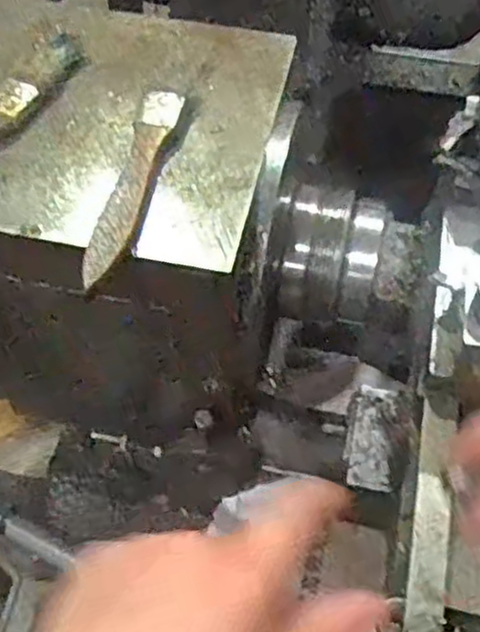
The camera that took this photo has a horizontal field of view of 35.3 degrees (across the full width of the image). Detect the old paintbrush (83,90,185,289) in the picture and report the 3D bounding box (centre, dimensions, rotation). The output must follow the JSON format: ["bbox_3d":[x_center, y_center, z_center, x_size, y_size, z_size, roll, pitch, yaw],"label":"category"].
[{"bbox_3d":[-0.048,-0.059,0.331,0.018,0.008,0.107,12,58,8],"label":"old paintbrush"}]

